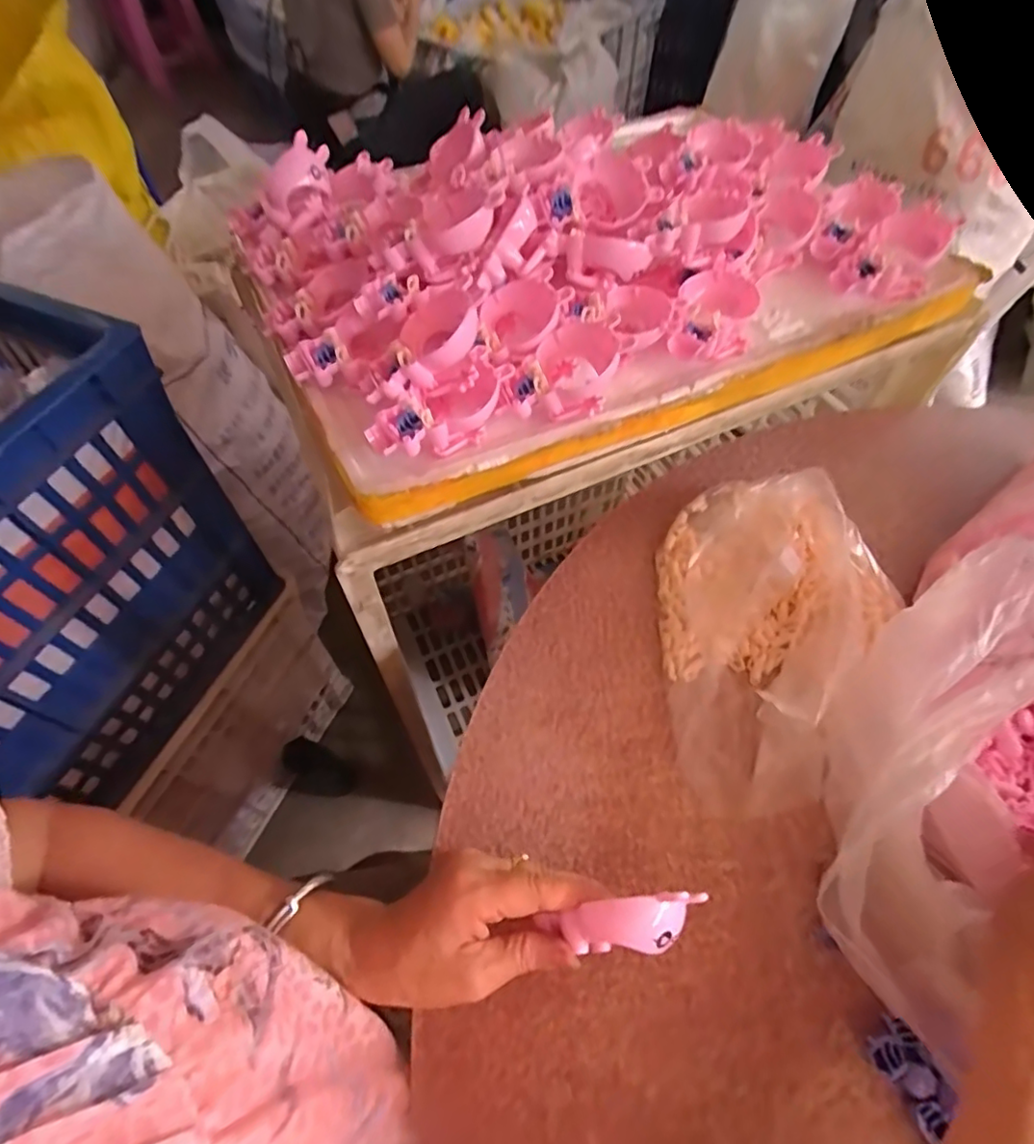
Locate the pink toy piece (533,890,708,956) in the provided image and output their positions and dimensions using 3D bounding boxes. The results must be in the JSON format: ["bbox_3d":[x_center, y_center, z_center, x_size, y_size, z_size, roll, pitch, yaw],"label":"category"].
[{"bbox_3d":[0.056,0.185,0.304,0.086,0.026,0.025,-18,58,12],"label":"pink toy piece"}]

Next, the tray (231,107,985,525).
[{"bbox_3d":[0.071,-0.271,0.484,0.542,0.086,0.335,-24,61,-14],"label":"tray"}]

